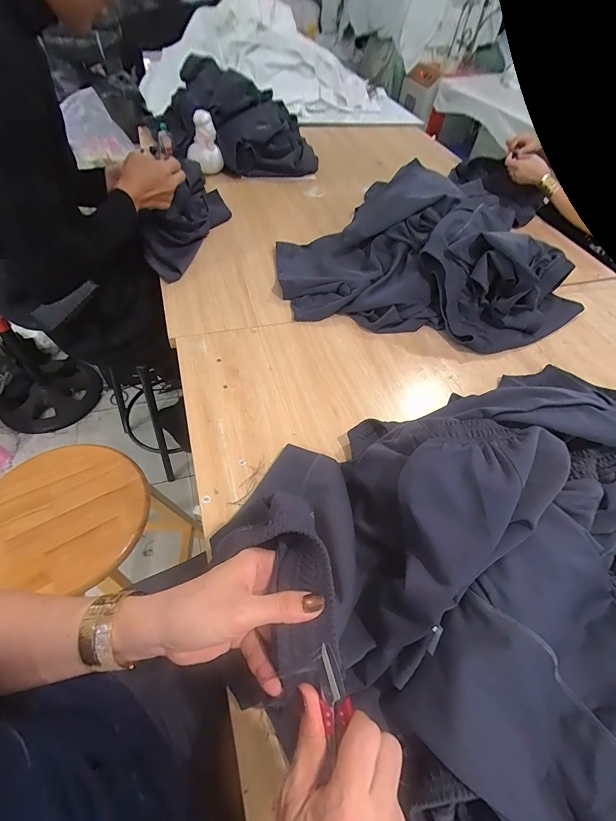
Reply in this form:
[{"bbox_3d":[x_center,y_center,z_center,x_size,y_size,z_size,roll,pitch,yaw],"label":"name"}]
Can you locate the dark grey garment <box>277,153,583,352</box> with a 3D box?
[{"bbox_3d":[0.281,-0.348,0.803,0.658,0.184,0.448,-12,55,-14],"label":"dark grey garment"}]

